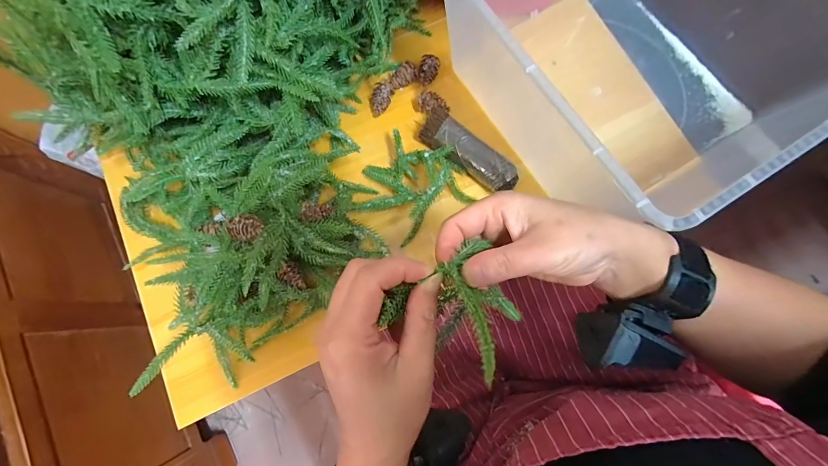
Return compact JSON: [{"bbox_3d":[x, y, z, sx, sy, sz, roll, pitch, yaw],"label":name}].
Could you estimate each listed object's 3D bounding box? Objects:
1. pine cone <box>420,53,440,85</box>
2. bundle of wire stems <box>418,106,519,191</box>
[{"bbox_3d":[0.017,-0.180,0.398,0.021,0.015,0.030,10,79,4],"label":"pine cone"},{"bbox_3d":[0.057,-0.083,0.374,0.111,0.025,0.035,41,82,9],"label":"bundle of wire stems"}]

